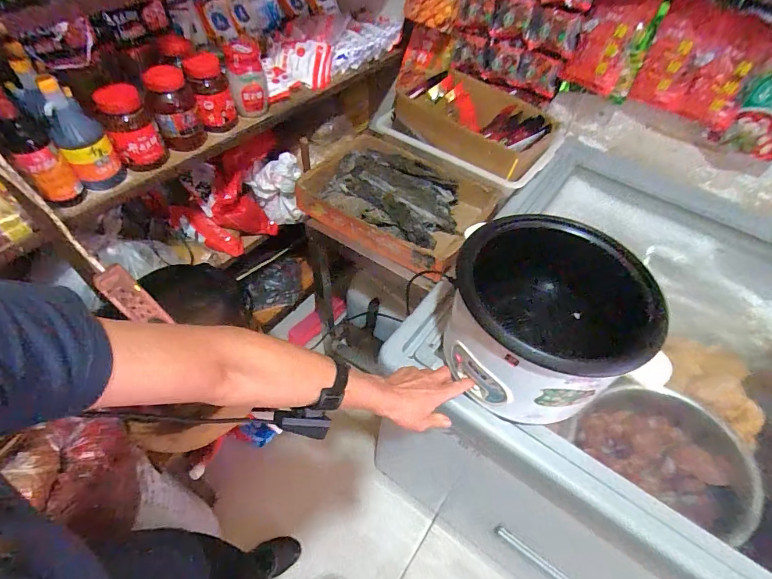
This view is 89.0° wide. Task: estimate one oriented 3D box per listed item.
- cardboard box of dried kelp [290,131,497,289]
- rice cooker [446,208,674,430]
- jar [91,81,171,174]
[{"bbox_3d":[0.018,-0.227,1.041,0.467,0.110,0.335,31,57,18],"label":"cardboard box of dried kelp"},{"bbox_3d":[0.249,0.048,0.649,0.270,0.201,0.271,12,53,5],"label":"rice cooker"},{"bbox_3d":[-0.533,-0.337,0.829,0.094,0.150,0.077,-24,58,-20],"label":"jar"}]

